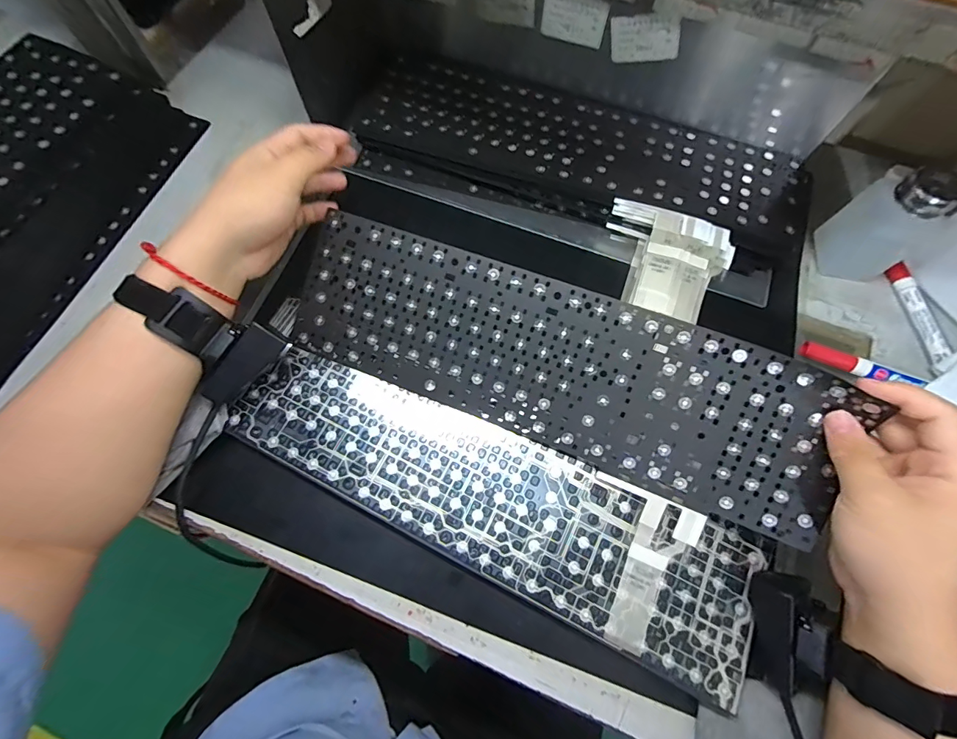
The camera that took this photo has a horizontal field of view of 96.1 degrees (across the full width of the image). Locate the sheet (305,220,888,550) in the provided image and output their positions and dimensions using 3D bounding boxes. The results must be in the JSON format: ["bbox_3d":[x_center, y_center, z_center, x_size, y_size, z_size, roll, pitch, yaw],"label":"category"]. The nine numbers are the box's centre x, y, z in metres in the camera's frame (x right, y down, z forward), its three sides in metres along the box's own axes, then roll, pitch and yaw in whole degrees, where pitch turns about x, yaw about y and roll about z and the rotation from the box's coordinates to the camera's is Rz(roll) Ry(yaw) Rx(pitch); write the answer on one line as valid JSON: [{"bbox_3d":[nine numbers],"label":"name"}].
[{"bbox_3d":[0.050,-0.006,0.331,0.409,0.009,0.120,20,101,11],"label":"sheet"}]

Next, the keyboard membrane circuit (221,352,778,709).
[{"bbox_3d":[0.004,0.095,0.332,0.408,0.009,0.105,24,73,8],"label":"keyboard membrane circuit"}]

